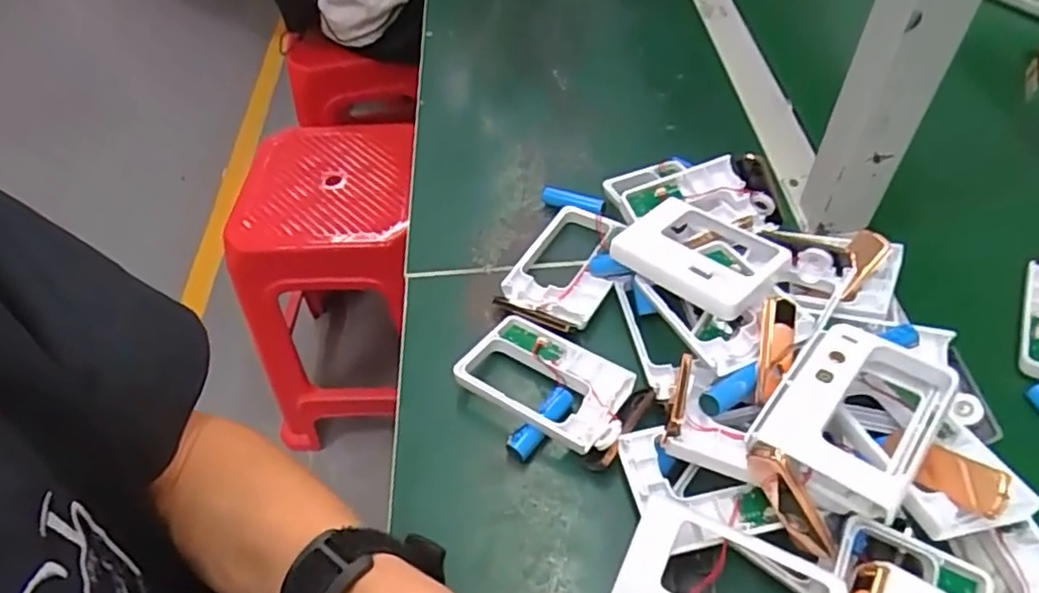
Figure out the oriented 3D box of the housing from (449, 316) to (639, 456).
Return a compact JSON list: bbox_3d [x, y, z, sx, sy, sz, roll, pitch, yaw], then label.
[{"bbox_3d":[0.017,0.053,0.409,0.104,0.027,0.067,24,56,23],"label":"housing"}]

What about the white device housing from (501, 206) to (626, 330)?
[{"bbox_3d":[0.034,-0.025,0.475,0.068,0.021,0.101,17,53,18],"label":"white device housing"}]

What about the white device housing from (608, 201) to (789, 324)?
[{"bbox_3d":[0.113,-0.029,0.416,0.095,0.017,0.068,33,63,31],"label":"white device housing"}]

